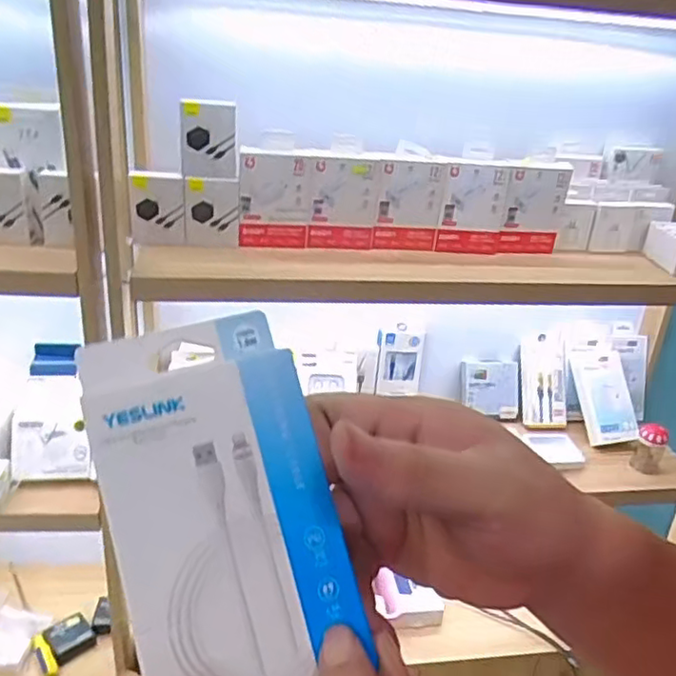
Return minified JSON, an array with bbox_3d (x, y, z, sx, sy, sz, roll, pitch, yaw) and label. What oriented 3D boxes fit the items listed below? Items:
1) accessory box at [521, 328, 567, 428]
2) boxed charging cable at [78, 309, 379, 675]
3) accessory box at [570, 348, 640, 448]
[{"bbox_3d":[0.405,0.079,1.236,0.081,0.188,0.018,-1,1,10],"label":"accessory box"},{"bbox_3d":[-0.038,0.055,0.209,0.068,0.125,0.019,-14,-8,-20],"label":"boxed charging cable"},{"bbox_3d":[0.510,0.112,1.210,0.091,0.178,0.037,-9,-19,4],"label":"accessory box"}]

